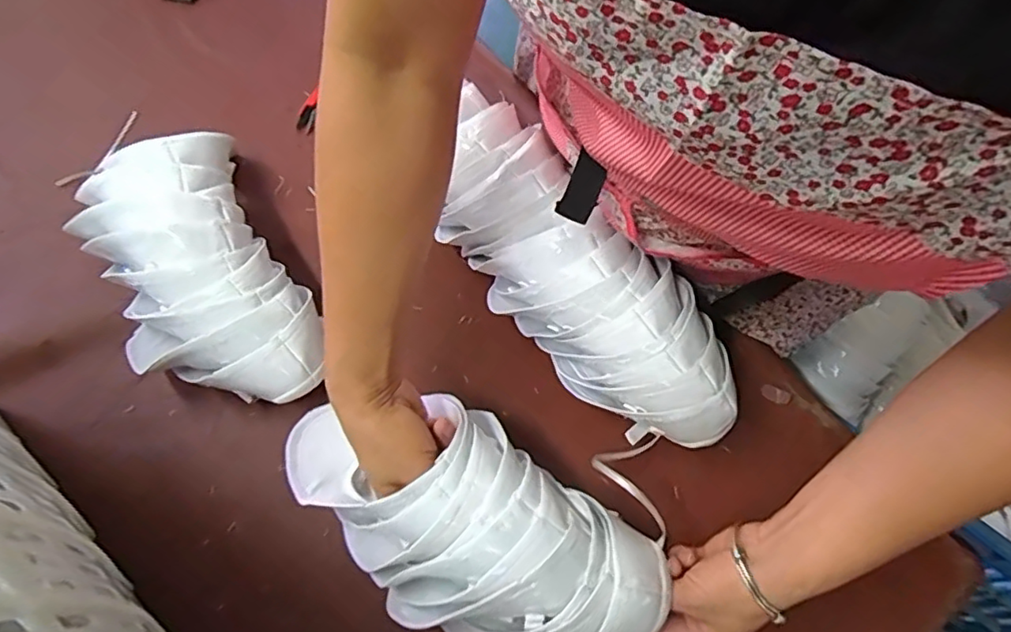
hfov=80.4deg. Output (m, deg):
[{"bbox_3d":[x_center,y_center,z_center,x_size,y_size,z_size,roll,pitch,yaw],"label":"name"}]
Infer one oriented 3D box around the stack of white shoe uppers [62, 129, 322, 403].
[{"bbox_3d":[-0.277,-0.039,0.540,0.158,0.116,0.283,-31,70,-16],"label":"stack of white shoe uppers"}]

